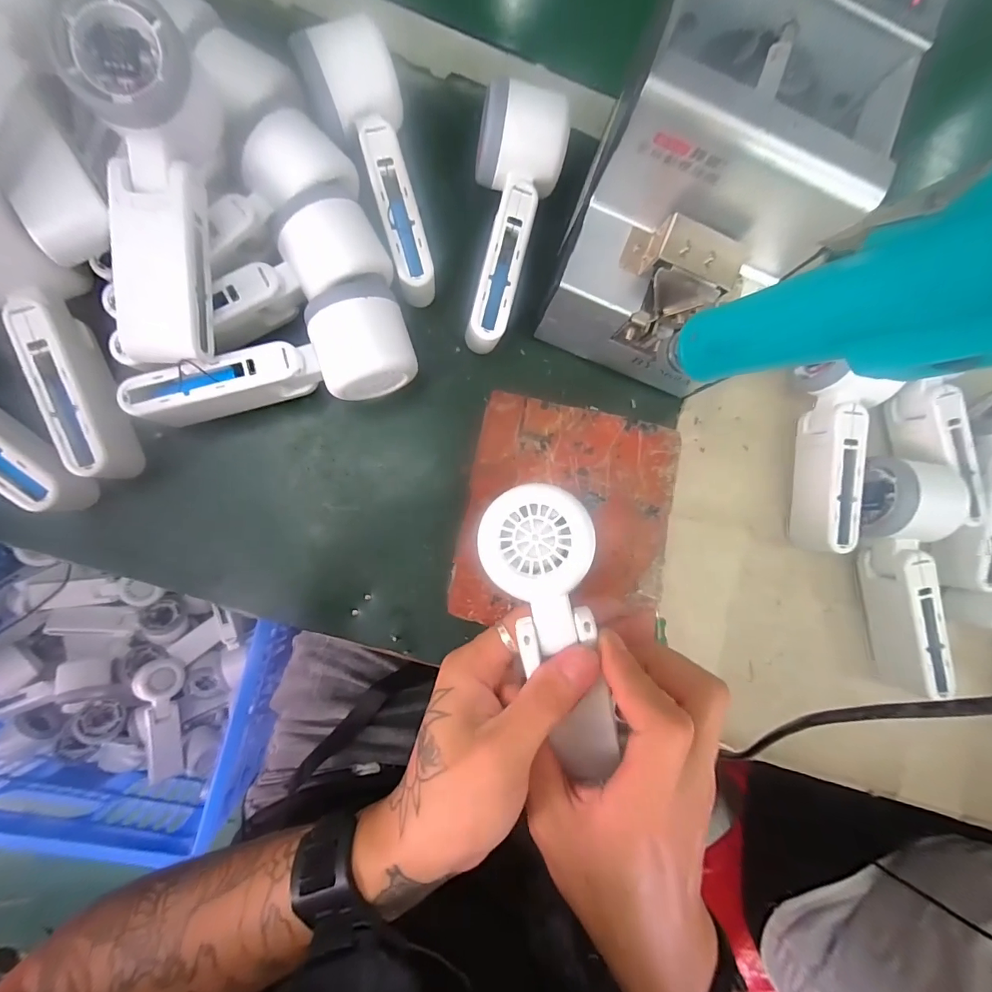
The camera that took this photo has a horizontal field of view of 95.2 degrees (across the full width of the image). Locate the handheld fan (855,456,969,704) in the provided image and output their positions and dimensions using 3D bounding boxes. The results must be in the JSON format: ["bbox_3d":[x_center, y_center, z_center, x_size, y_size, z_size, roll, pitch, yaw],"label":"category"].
[{"bbox_3d":[0.298,0.055,0.326,0.050,0.066,0.164,-3,86,-7],"label":"handheld fan"}]

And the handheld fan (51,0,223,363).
[{"bbox_3d":[-0.181,-0.158,0.244,0.054,0.053,0.166,0,100,-7],"label":"handheld fan"}]

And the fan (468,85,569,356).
[{"bbox_3d":[0.006,-0.175,0.295,0.053,0.053,0.150,11,84,-6],"label":"fan"}]

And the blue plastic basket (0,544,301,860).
[{"bbox_3d":[-0.562,0.271,0.625,0.450,0.169,0.310,16,84,-5],"label":"blue plastic basket"}]

